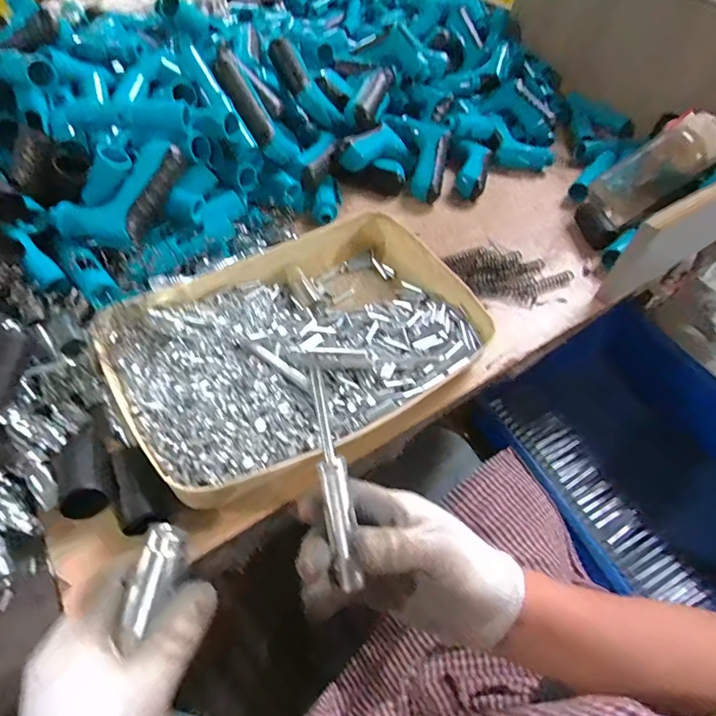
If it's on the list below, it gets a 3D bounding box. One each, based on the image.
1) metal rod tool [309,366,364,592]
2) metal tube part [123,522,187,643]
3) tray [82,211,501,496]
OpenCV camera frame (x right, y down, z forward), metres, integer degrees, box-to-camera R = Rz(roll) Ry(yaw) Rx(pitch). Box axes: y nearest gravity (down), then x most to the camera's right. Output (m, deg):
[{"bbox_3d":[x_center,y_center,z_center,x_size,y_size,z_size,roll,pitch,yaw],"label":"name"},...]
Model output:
[{"bbox_3d":[-0.015,0.072,0.284,0.016,0.009,0.128,-9,81,-12],"label":"metal rod tool"},{"bbox_3d":[-0.108,0.120,0.252,0.019,0.018,0.057,15,79,6],"label":"metal tube part"},{"bbox_3d":[-0.051,-0.020,0.453,0.332,0.047,0.229,-29,60,-24],"label":"tray"}]

